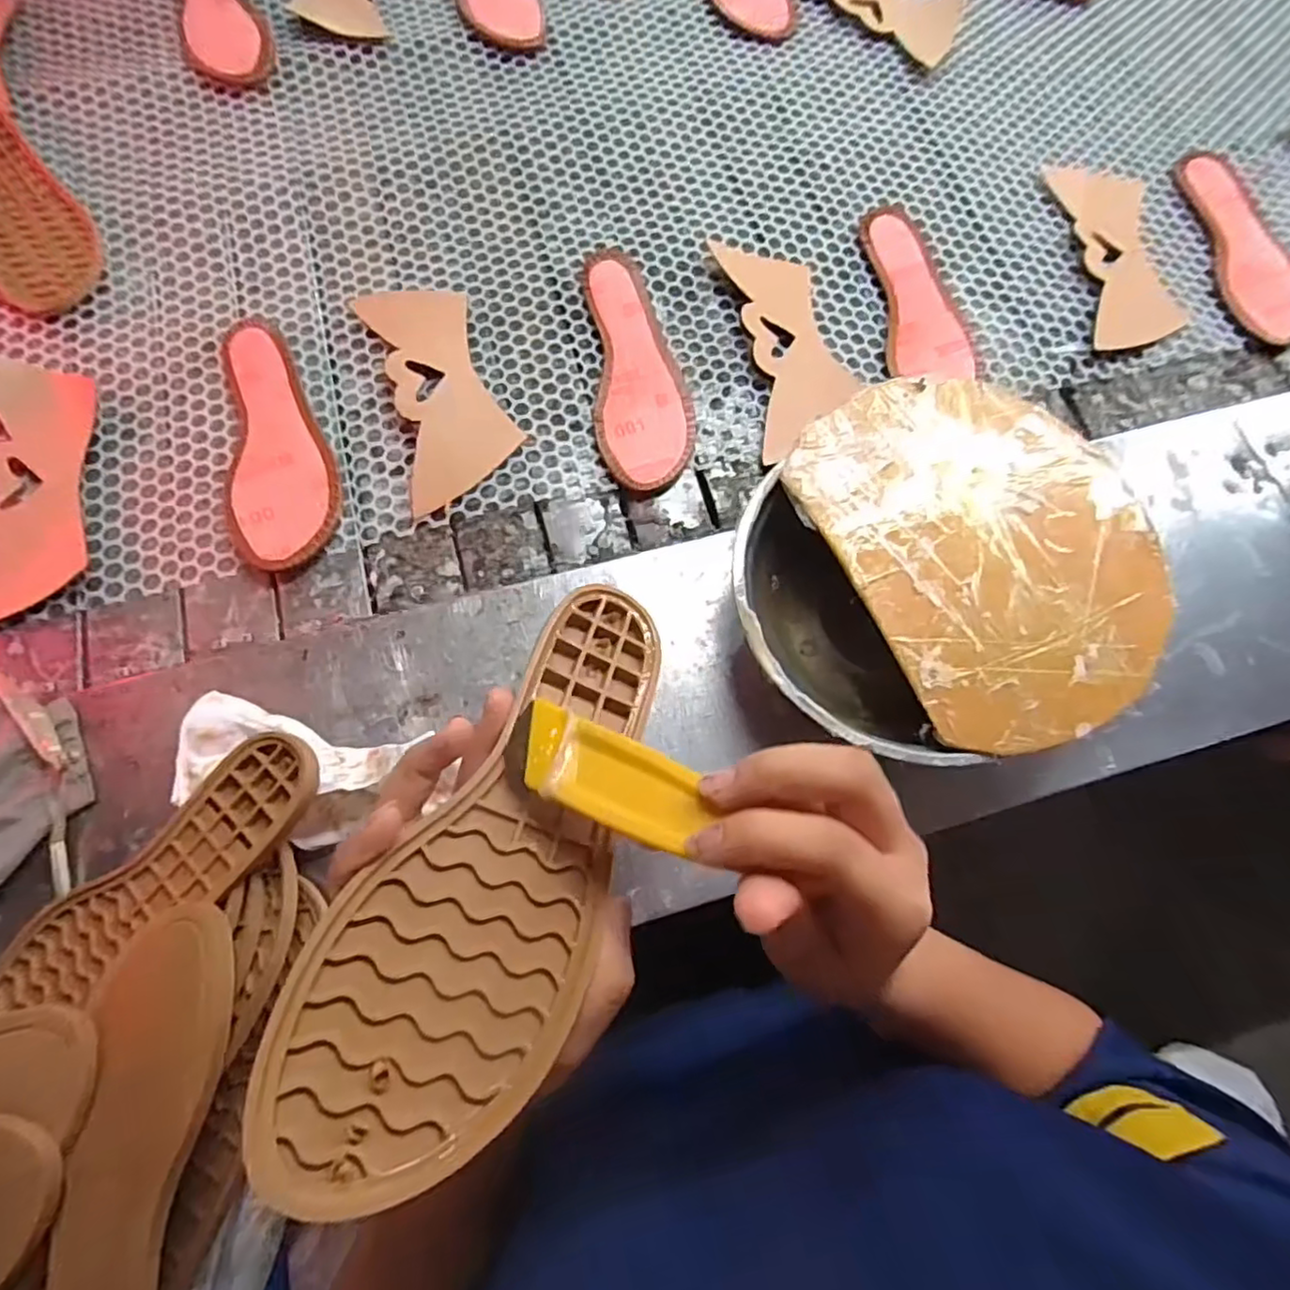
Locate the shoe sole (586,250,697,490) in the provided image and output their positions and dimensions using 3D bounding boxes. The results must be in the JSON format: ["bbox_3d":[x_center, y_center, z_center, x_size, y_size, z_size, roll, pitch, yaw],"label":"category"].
[{"bbox_3d":[-0.006,-0.231,0.528,0.073,0.015,0.223,-6,75,-4],"label":"shoe sole"}]

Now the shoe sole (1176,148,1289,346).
[{"bbox_3d":[0.550,-0.368,0.589,0.069,0.016,0.219,-3,75,-3],"label":"shoe sole"}]

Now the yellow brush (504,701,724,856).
[{"bbox_3d":[-0.016,0.046,0.235,0.082,0.011,0.032,22,74,23],"label":"yellow brush"}]

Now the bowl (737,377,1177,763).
[{"bbox_3d":[0.181,-0.046,0.419,0.247,0.072,0.234,1,75,-2],"label":"bowl"}]

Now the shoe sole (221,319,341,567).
[{"bbox_3d":[-0.280,-0.158,0.494,0.074,0.017,0.216,-12,75,-5],"label":"shoe sole"}]

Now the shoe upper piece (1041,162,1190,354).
[{"bbox_3d":[0.426,-0.351,0.579,0.086,0.012,0.203,0,75,-5],"label":"shoe upper piece"}]

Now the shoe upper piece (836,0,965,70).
[{"bbox_3d":[0.245,-0.678,0.667,0.105,0.005,0.216,-41,77,-11],"label":"shoe upper piece"}]

